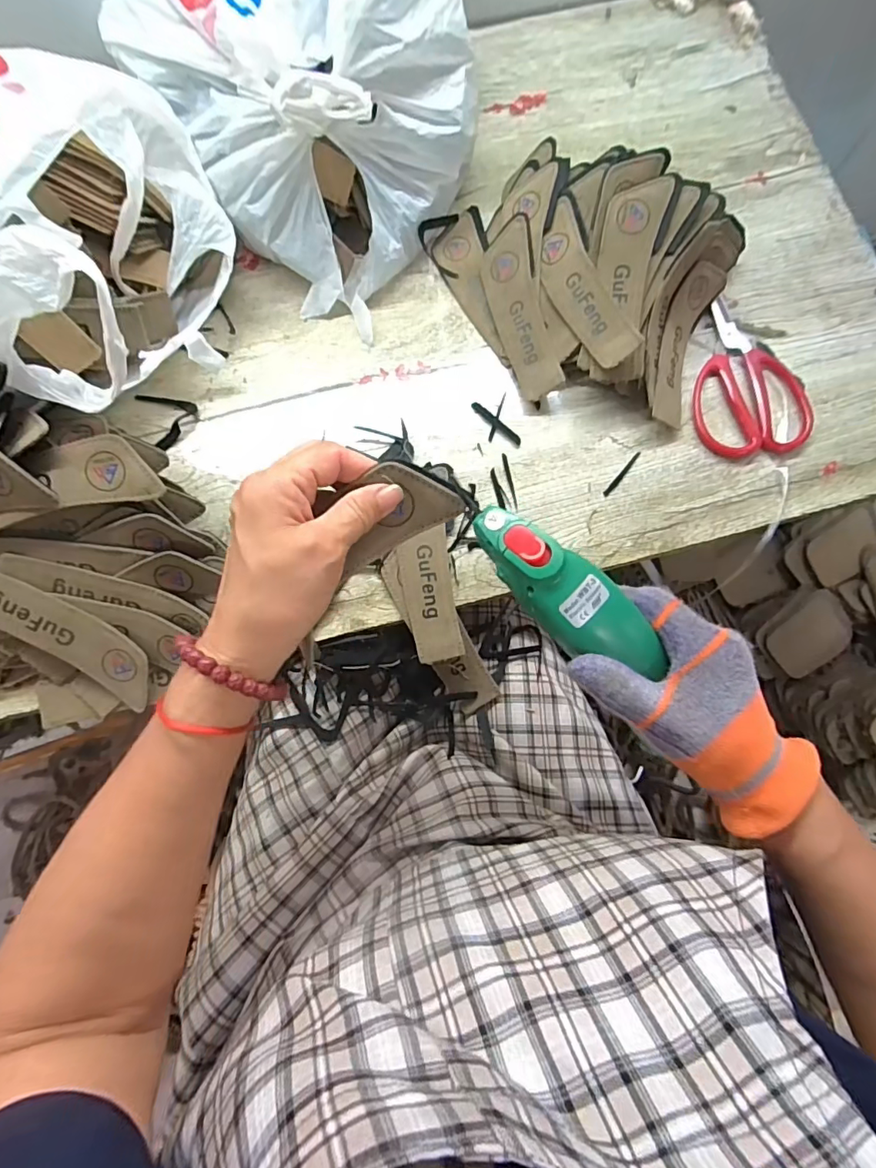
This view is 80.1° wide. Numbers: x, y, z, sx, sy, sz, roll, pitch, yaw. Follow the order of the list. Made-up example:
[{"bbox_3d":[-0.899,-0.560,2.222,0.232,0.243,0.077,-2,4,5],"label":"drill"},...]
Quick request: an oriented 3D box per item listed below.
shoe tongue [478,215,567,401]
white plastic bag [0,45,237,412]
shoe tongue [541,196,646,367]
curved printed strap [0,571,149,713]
[{"bbox_3d":[0.071,-0.237,0.454,0.047,0.006,0.156,-14,82,27],"label":"shoe tongue"},{"bbox_3d":[-0.296,-0.254,0.387,0.248,0.165,0.267,6,77,1],"label":"white plastic bag"},{"bbox_3d":[0.117,-0.247,0.432,0.046,0.006,0.153,-25,75,24],"label":"shoe tongue"},{"bbox_3d":[-0.269,0.033,0.362,0.152,0.007,0.044,34,93,-15],"label":"curved printed strap"}]

